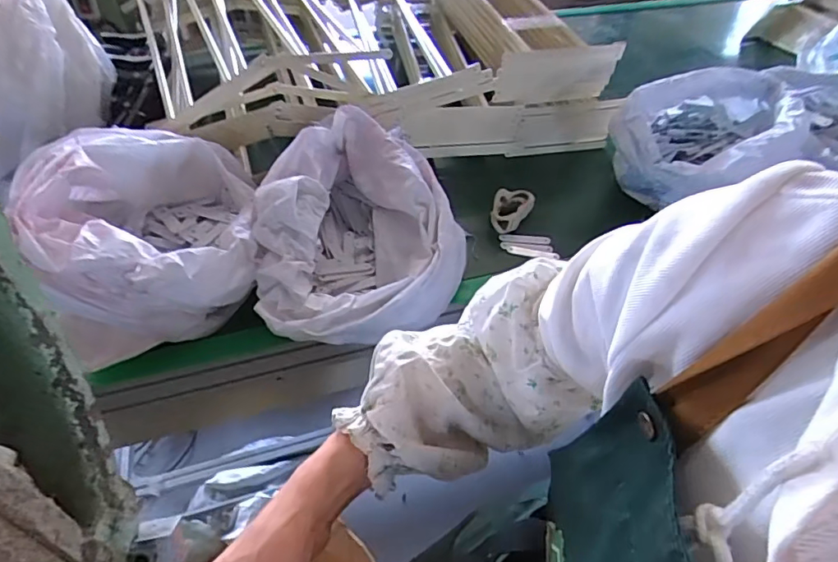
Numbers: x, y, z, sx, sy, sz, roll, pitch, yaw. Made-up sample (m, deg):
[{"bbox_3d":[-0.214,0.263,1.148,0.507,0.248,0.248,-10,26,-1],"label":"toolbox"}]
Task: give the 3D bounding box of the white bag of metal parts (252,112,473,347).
[{"bbox_3d":[-0.099,-0.098,0.794,0.299,0.154,0.381,-12,48,-13],"label":"white bag of metal parts"}]

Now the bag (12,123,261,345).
[{"bbox_3d":[-0.382,-0.084,0.729,0.280,0.189,0.297,-7,47,-8],"label":"bag"}]

